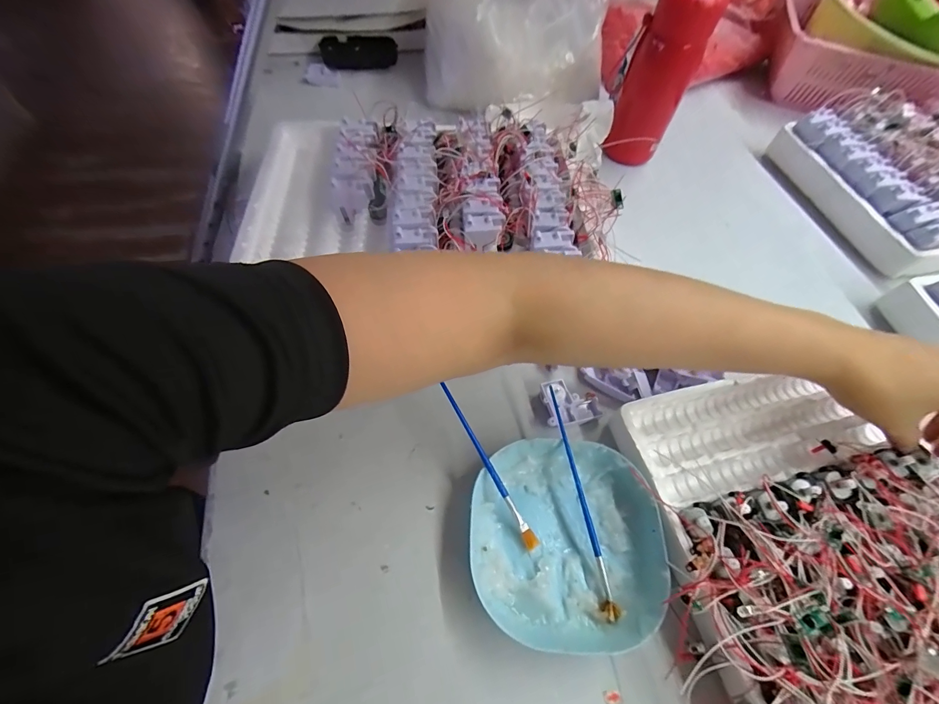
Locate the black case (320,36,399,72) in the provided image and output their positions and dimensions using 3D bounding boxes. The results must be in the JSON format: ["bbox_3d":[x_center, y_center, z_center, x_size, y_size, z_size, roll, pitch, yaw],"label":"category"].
[{"bbox_3d":[-0.174,-0.473,0.622,0.117,0.028,0.045,-8,66,-5],"label":"black case"}]

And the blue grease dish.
[{"bbox_3d":[0.068,0.132,0.283,0.129,0.029,0.131,2,60,-4],"label":"blue grease dish"}]

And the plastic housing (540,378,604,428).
[{"bbox_3d":[0.085,0.043,0.341,0.050,0.022,0.042,-16,63,-14],"label":"plastic housing"}]

